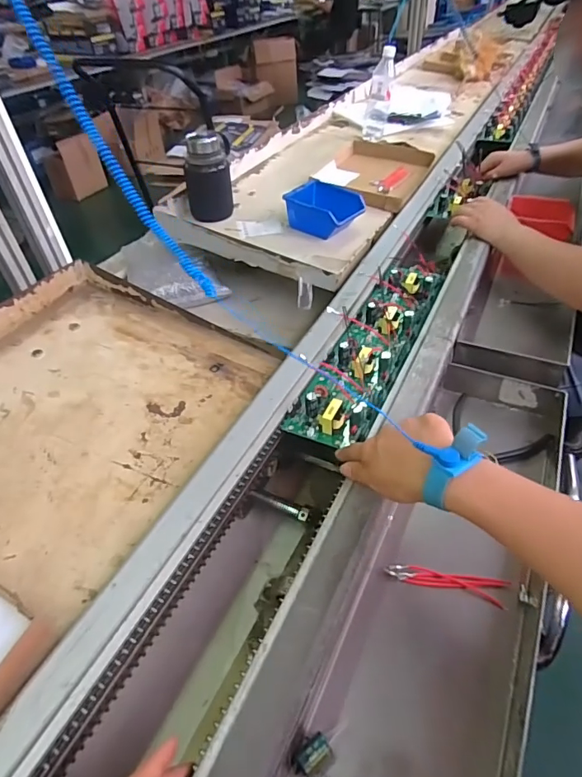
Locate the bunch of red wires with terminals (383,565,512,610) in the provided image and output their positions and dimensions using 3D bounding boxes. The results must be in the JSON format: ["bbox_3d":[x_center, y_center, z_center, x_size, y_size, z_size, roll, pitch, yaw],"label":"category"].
[{"bbox_3d":[0.157,0.196,0.463,0.119,0.009,0.024,6,44,10],"label":"bunch of red wires with terminals"}]

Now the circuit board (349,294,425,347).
[{"bbox_3d":[0.148,-0.114,0.700,0.096,0.029,0.108,20,49,20],"label":"circuit board"}]

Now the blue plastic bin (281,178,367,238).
[{"bbox_3d":[0.068,-0.354,0.916,0.131,0.062,0.109,23,49,26],"label":"blue plastic bin"}]

